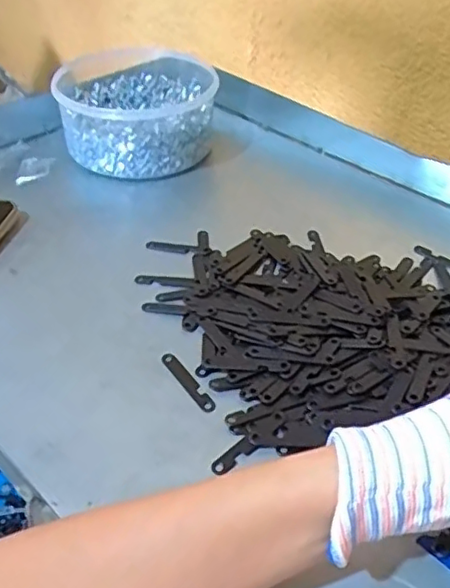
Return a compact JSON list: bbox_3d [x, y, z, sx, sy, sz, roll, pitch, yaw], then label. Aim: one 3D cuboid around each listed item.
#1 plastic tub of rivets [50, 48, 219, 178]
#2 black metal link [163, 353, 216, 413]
[{"bbox_3d":[-0.088,-0.181,0.604,0.146,0.066,0.173,-10,41,-11],"label":"plastic tub of rivets"},{"bbox_3d":[-0.022,0.051,0.368,0.009,0.004,0.051,-24,46,-26],"label":"black metal link"}]

